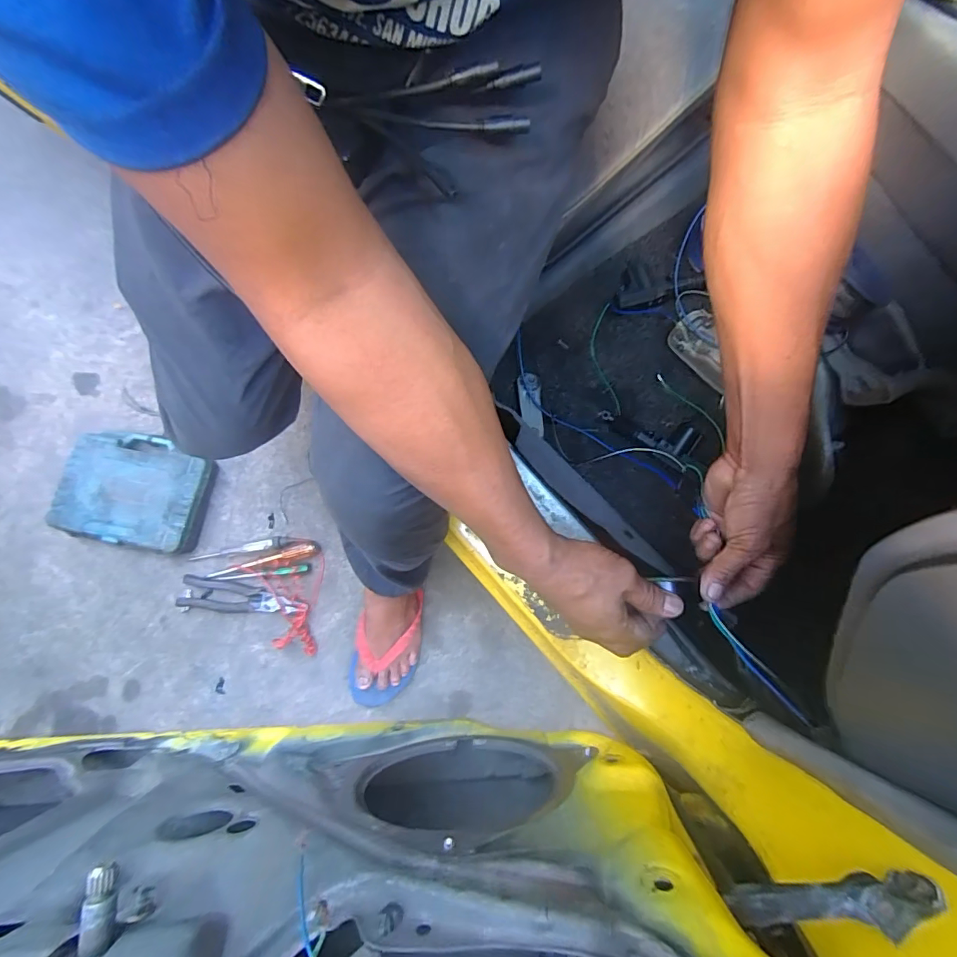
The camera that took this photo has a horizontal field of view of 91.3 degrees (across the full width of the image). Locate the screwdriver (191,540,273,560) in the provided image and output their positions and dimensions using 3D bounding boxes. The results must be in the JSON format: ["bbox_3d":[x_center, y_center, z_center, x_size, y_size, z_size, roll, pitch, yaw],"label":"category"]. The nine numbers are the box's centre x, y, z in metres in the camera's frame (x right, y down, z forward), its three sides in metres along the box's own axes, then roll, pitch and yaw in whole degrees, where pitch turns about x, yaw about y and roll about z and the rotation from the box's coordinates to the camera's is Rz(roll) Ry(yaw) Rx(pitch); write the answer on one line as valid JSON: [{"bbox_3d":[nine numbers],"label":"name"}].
[{"bbox_3d":[-0.422,0.122,0.813,0.151,0.012,0.019,-9,79,0],"label":"screwdriver"}]

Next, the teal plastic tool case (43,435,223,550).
[{"bbox_3d":[-0.604,0.021,0.825,0.230,0.068,0.188,13,79,4],"label":"teal plastic tool case"}]

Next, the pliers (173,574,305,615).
[{"bbox_3d":[-0.405,0.209,0.803,0.221,0.022,0.051,8,79,3],"label":"pliers"}]

